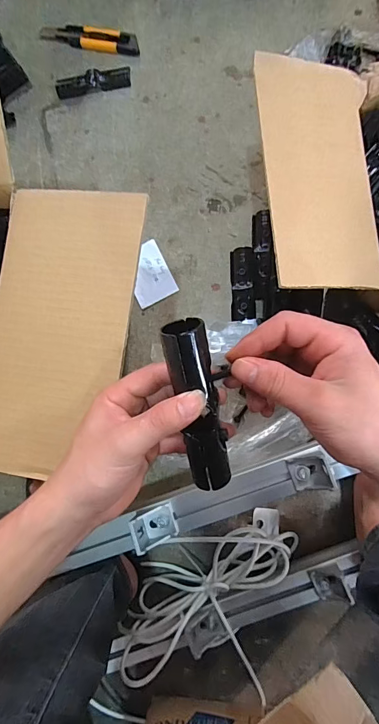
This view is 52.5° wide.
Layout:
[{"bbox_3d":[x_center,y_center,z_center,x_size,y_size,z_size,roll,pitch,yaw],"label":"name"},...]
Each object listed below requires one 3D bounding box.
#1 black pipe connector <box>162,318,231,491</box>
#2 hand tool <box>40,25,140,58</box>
[{"bbox_3d":[0.007,0.031,0.278,0.030,0.031,0.133,-6,116,8],"label":"black pipe connector"},{"bbox_3d":[-0.170,-0.551,0.659,0.178,0.017,0.037,13,88,10],"label":"hand tool"}]

